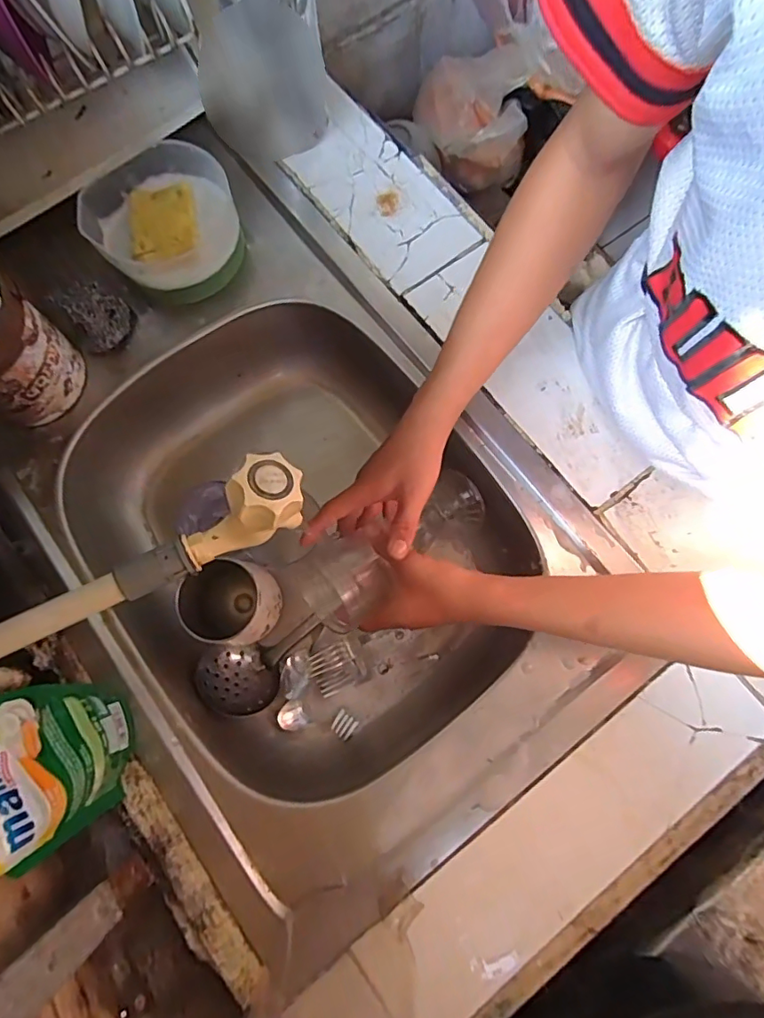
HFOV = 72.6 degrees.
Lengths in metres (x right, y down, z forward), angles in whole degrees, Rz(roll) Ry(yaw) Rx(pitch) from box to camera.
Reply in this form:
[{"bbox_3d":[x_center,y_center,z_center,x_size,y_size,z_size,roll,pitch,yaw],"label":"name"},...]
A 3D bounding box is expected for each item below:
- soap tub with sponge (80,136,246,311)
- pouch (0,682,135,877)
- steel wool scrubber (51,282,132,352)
[{"bbox_3d":[-0.226,-0.300,0.551,0.145,0.065,0.148,0,77,1],"label":"soap tub with sponge"},{"bbox_3d":[-0.242,0.184,0.385,0.046,0.160,0.110,-30,78,-6],"label":"pouch"},{"bbox_3d":[-0.297,-0.202,0.542,0.061,0.040,0.070,-43,80,-8],"label":"steel wool scrubber"}]

